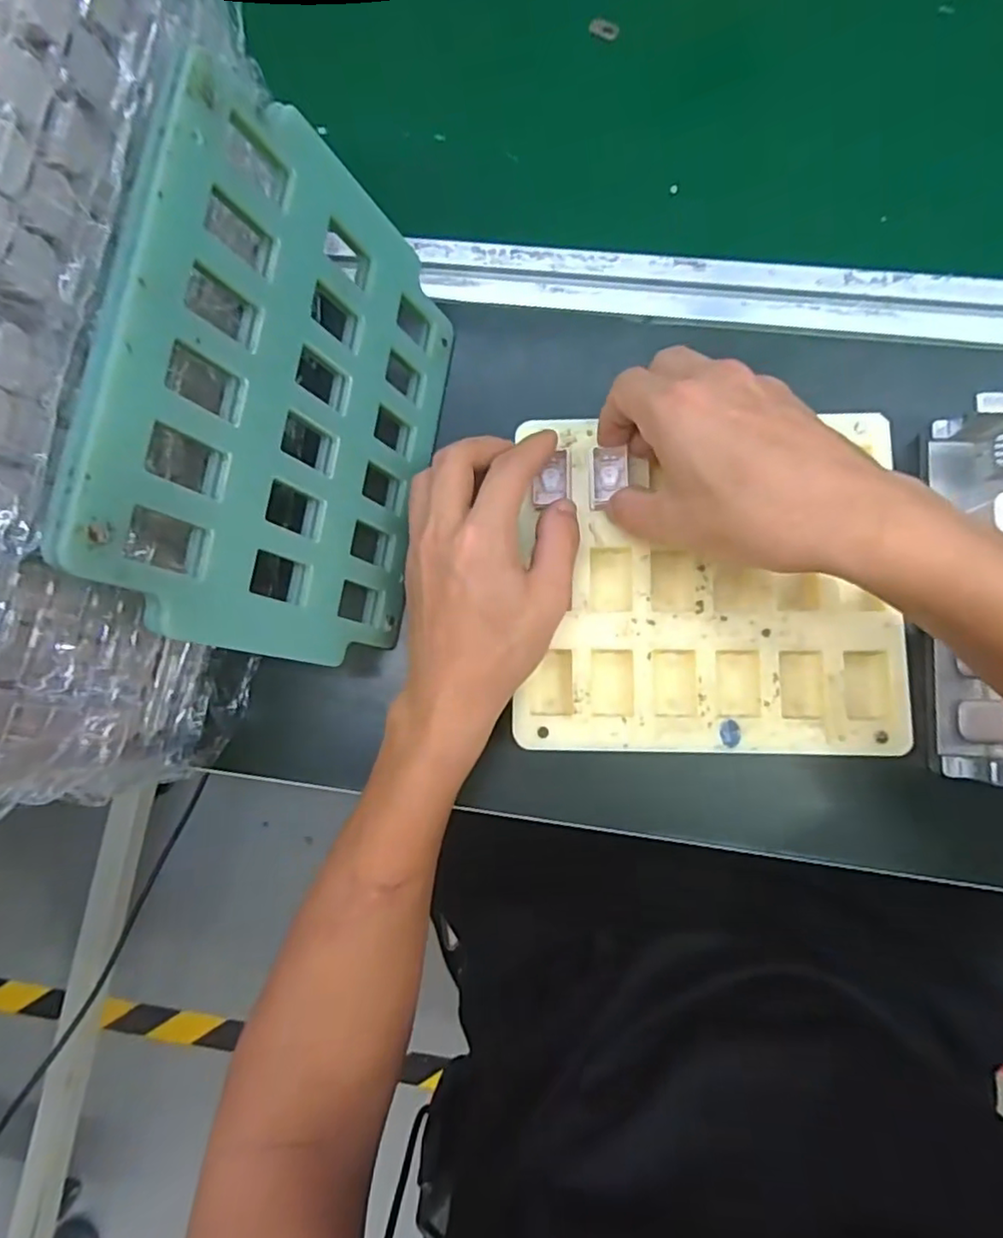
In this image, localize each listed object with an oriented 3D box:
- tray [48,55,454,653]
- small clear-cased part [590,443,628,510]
[{"bbox_3d":[-0.088,-0.095,0.288,0.006,0.176,0.222,6,81,28],"label":"tray"},{"bbox_3d":[0.058,-0.075,0.336,0.020,0.012,0.032,0,80,2],"label":"small clear-cased part"}]

